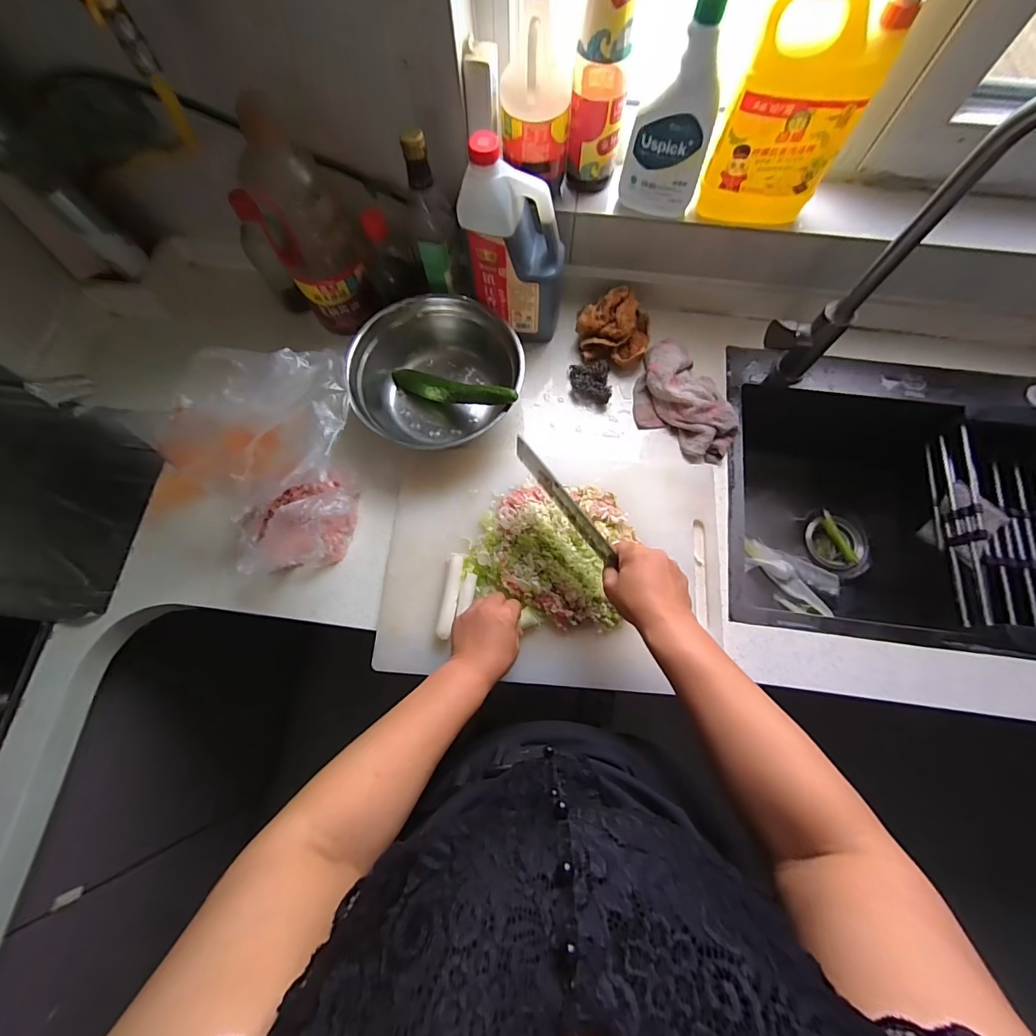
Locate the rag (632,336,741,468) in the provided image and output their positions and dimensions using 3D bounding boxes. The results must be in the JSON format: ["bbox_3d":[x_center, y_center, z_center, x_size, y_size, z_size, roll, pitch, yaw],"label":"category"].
[{"bbox_3d":[0.243,-0.173,0.654,0.119,0.047,0.200,-31,75,-8],"label":"rag"}]

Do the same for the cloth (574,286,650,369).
[{"bbox_3d":[0.149,-0.296,0.680,0.113,0.068,0.098,12,74,5],"label":"cloth"}]

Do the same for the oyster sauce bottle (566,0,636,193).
[{"bbox_3d":[0.103,-0.543,0.512,0.066,0.249,0.078,7,73,3],"label":"oyster sauce bottle"}]

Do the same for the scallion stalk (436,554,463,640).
[{"bbox_3d":[-0.089,0.103,0.575,0.021,0.020,0.109,8,74,4],"label":"scallion stalk"}]

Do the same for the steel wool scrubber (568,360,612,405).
[{"bbox_3d":[0.113,-0.208,0.677,0.058,0.031,0.065,-5,73,0],"label":"steel wool scrubber"}]

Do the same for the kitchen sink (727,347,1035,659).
[{"bbox_3d":[0.597,-0.007,0.743,0.565,0.245,0.444,7,73,3],"label":"kitchen sink"}]

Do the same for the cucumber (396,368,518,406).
[{"bbox_3d":[-0.101,-0.186,0.633,0.228,0.035,0.026,18,73,31],"label":"cucumber"}]

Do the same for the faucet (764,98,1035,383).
[{"bbox_3d":[0.445,-0.235,0.485,0.043,0.405,0.221,-32,75,-8],"label":"faucet"}]

